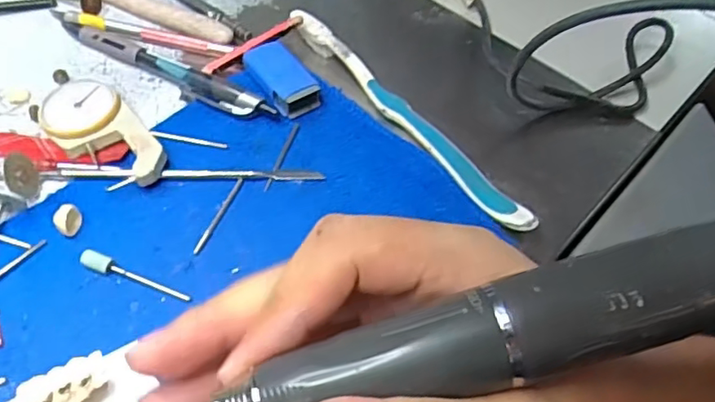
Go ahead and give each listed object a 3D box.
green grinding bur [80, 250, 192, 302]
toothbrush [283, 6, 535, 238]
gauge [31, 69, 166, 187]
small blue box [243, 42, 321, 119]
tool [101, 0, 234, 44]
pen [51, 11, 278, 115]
[{"bbox_3d":[-0.094,0.032,0.248,0.047,0.006,0.009,21,55,11],"label":"green grinding bur"},{"bbox_3d":[0.024,-0.045,0.305,0.015,0.019,0.173,-33,63,-25],"label":"toothbrush"},{"bbox_3d":[-0.128,-0.036,0.290,0.093,0.013,0.036,33,58,18],"label":"gauge"},{"bbox_3d":[-0.041,-0.065,0.313,0.024,0.013,0.045,-31,62,-25],"label":"small blue box"},{"bbox_3d":[-0.153,-0.124,0.355,0.176,0.012,0.015,23,55,12],"label":"tool"},{"bbox_3d":[-0.110,-0.074,0.319,0.144,0.012,0.013,26,56,14],"label":"pen"}]

